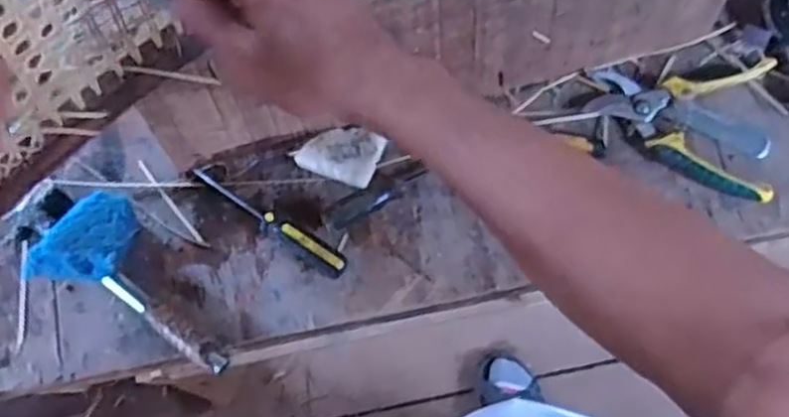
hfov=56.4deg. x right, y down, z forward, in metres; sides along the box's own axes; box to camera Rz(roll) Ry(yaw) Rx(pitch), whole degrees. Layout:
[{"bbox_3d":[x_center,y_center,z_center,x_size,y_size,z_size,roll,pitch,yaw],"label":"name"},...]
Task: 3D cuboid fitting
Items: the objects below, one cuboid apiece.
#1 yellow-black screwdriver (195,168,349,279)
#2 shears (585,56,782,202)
[{"bbox_3d":[-0.115,0.013,0.668,0.163,0.024,0.022,31,79,6],"label":"yellow-black screwdriver"},{"bbox_3d":[0.268,-0.084,0.688,0.164,0.018,0.133,9,77,2],"label":"shears"}]

